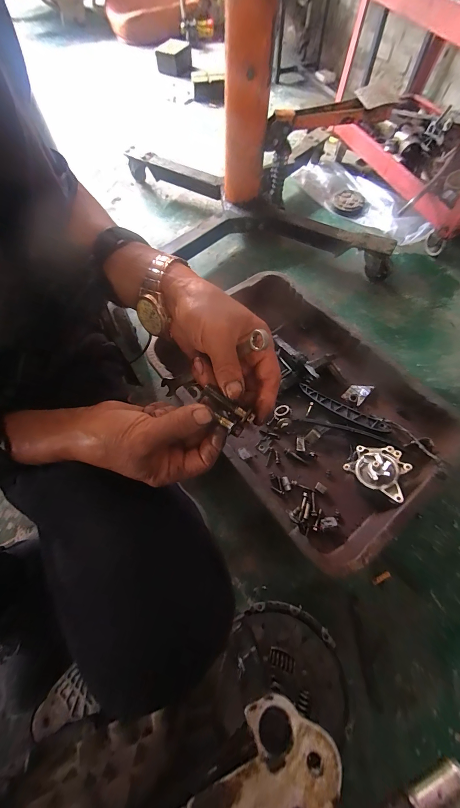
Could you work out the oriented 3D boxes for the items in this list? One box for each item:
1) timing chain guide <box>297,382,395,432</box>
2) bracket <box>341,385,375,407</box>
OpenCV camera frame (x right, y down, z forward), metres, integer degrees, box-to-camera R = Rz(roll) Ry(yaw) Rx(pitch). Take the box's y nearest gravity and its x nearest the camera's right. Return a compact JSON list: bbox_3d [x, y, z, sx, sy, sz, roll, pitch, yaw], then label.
[{"bbox_3d":[0.257,0.008,0.675,0.221,0.015,0.036,32,71,30],"label":"timing chain guide"},{"bbox_3d":[0.321,-0.030,0.732,0.049,0.013,0.069,40,74,18],"label":"bracket"}]

